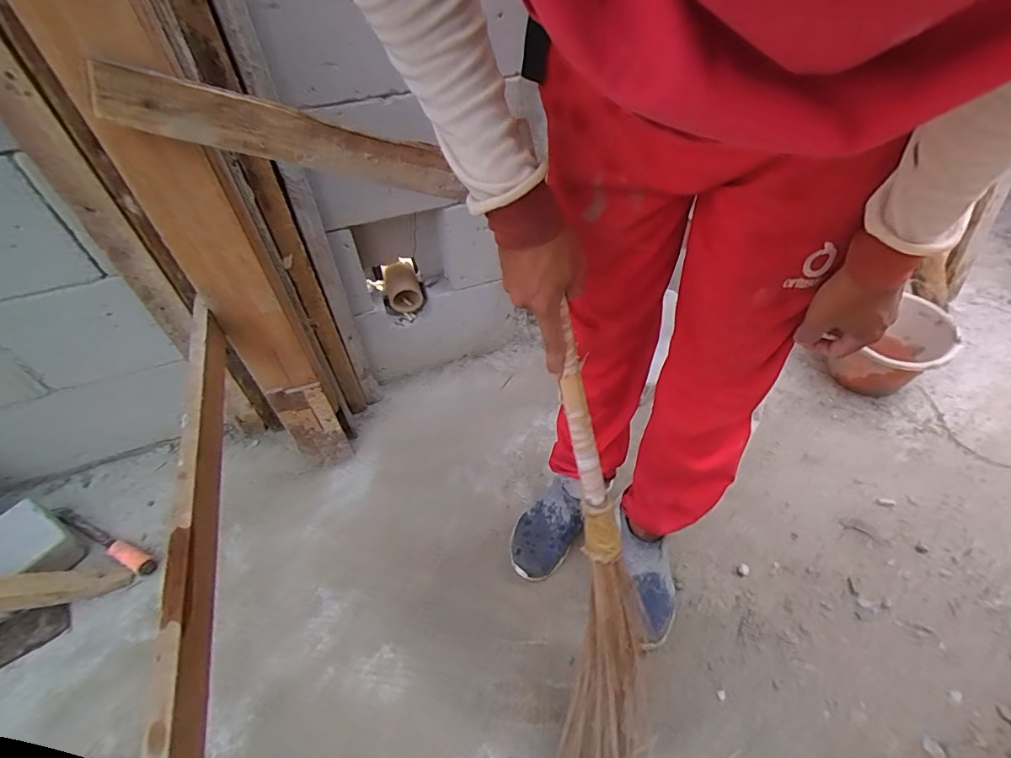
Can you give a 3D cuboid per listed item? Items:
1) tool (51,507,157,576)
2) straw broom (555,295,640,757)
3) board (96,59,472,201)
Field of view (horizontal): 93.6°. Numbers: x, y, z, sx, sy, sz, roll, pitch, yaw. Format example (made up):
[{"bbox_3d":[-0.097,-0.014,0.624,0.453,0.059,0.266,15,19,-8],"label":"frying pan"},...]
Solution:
[{"bbox_3d":[-0.791,0.308,0.922,0.278,0.032,0.033,17,53,17],"label":"tool"},{"bbox_3d":[0.103,0.277,0.591,0.114,0.670,0.074,-5,13,-1],"label":"straw broom"},{"bbox_3d":[-0.228,-0.275,0.552,0.381,0.058,0.031,0,43,-33],"label":"board"}]

